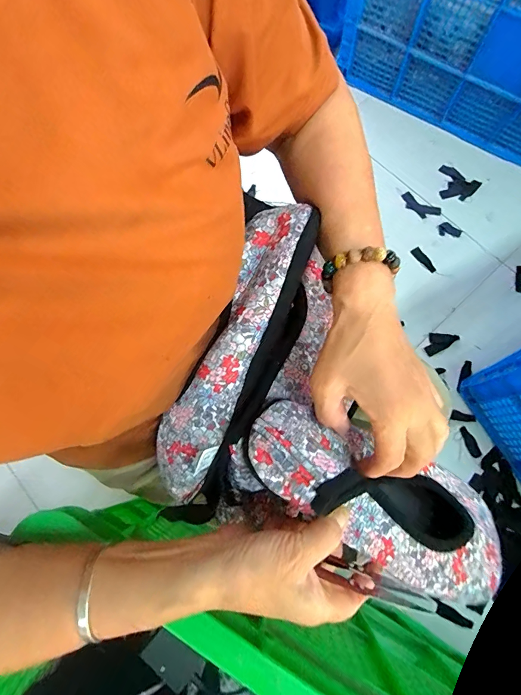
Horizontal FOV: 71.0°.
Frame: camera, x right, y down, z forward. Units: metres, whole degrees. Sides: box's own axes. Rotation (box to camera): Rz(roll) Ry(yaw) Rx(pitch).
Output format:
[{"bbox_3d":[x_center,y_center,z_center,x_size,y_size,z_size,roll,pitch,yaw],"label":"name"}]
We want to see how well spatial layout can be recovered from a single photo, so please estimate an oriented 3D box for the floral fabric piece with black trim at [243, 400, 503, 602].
[{"bbox_3d":[0.100,0.118,0.276,0.239,0.044,0.086,32,75,-16],"label":"floral fabric piece with black trim"}]

